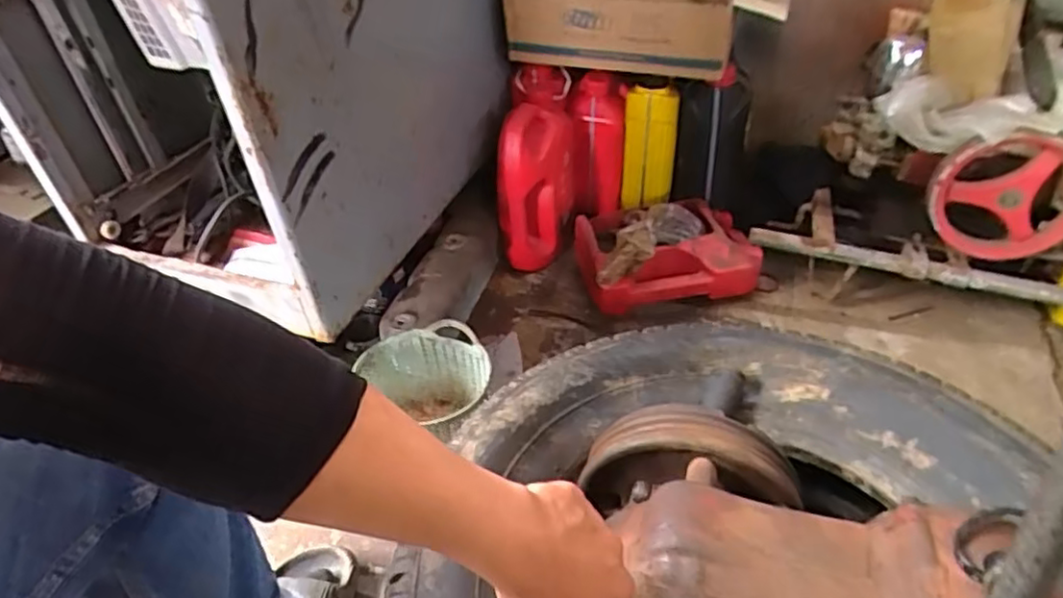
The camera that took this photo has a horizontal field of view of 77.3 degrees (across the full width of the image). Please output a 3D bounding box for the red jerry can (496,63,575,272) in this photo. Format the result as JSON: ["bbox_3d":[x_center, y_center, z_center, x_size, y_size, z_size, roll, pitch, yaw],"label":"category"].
[{"bbox_3d":[0.008,-0.221,1.177,0.134,0.323,0.150,-3,39,3],"label":"red jerry can"}]

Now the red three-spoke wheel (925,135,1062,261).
[{"bbox_3d":[0.596,-0.126,0.847,0.162,0.172,0.036,9,41,17],"label":"red three-spoke wheel"}]

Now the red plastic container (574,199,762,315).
[{"bbox_3d":[0.220,-0.078,1.127,0.277,0.126,0.193,-7,39,-3],"label":"red plastic container"}]

